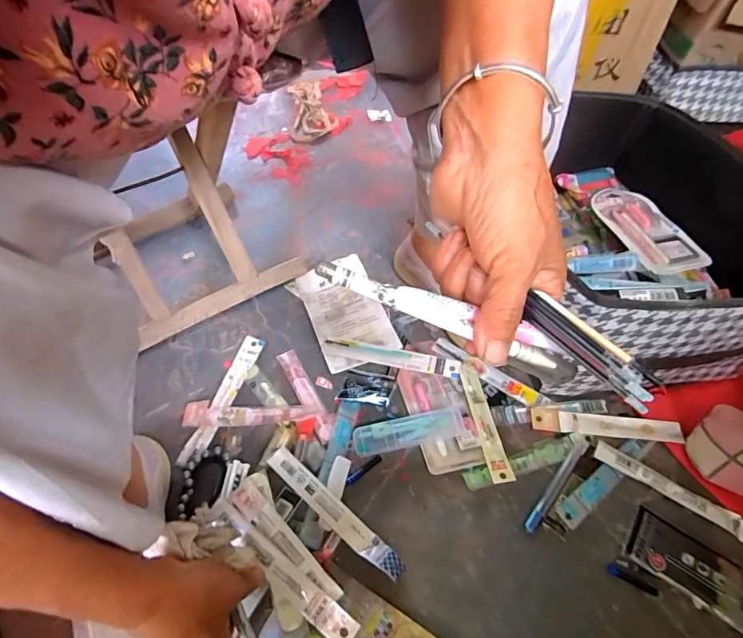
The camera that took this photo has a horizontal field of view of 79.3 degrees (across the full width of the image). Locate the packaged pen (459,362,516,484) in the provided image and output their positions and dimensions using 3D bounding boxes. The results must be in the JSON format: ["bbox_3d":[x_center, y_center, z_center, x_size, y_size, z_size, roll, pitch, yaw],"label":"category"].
[{"bbox_3d":[0.134,0.119,0.536,0.026,0.009,0.150,-4,52,-8],"label":"packaged pen"}]

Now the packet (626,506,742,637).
[{"bbox_3d":[0.326,0.250,0.446,0.129,0.007,0.065,32,56,19],"label":"packet"}]

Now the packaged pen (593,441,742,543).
[{"bbox_3d":[0.331,0.186,0.493,0.169,0.009,0.022,27,54,16],"label":"packaged pen"}]

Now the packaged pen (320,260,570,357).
[{"bbox_3d":[0.035,-0.005,0.229,0.129,0.010,0.014,17,50,-10],"label":"packaged pen"}]

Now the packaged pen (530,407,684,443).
[{"bbox_3d":[0.282,0.128,0.540,0.177,0.010,0.027,6,51,0],"label":"packaged pen"}]

